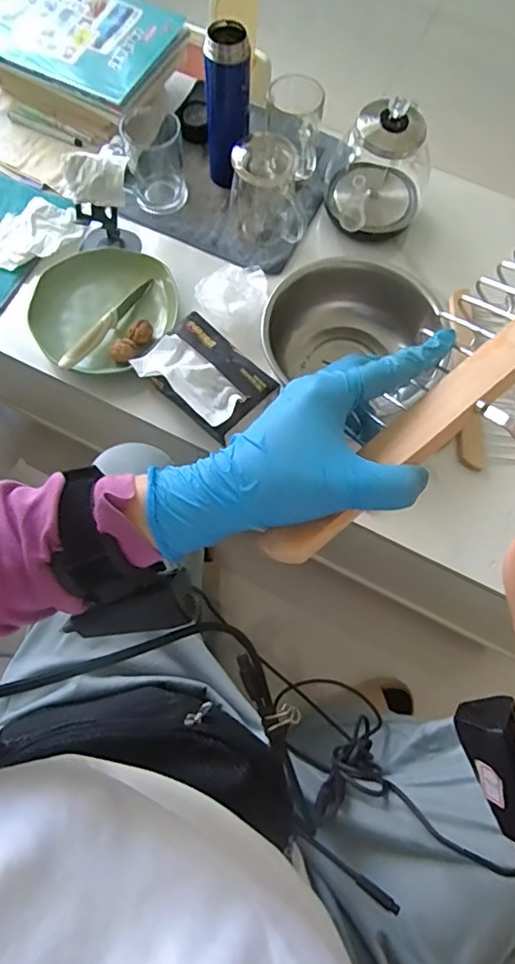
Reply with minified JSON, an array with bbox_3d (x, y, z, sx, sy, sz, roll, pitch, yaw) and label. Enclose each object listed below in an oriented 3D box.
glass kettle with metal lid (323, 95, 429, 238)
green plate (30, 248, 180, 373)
[{"bbox_3d":[0.169,-0.430,0.753,0.142,0.151,0.135,14,70,4],"label":"glass kettle with metal lid"},{"bbox_3d":[-0.213,-0.241,0.746,0.199,0.033,0.196,1,70,-1],"label":"green plate"}]

